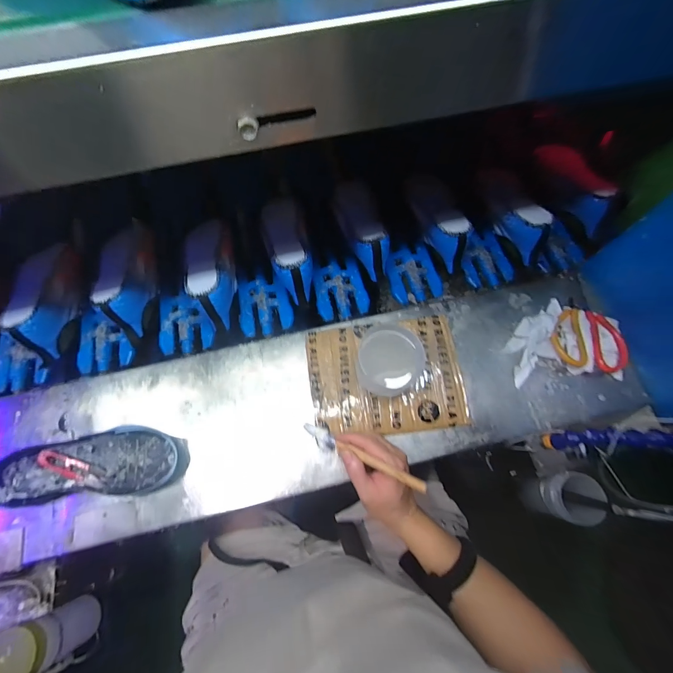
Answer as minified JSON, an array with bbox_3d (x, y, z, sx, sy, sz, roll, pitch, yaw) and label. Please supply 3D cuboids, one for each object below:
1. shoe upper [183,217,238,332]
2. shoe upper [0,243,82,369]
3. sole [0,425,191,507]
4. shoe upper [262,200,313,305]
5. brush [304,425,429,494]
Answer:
[{"bbox_3d":[-0.216,-0.111,0.573,0.079,0.089,0.208,-13,72,-5],"label":"shoe upper"},{"bbox_3d":[-0.494,-0.061,0.562,0.078,0.084,0.211,-11,72,-4],"label":"shoe upper"},{"bbox_3d":[-0.337,0.178,0.461,0.246,0.047,0.093,-4,71,-2],"label":"sole"},{"bbox_3d":[-0.090,-0.159,0.599,0.074,0.086,0.206,-14,58,-4],"label":"shoe upper"},{"bbox_3d":[0.026,0.150,0.418,0.186,0.010,0.023,14,68,36],"label":"brush"}]

